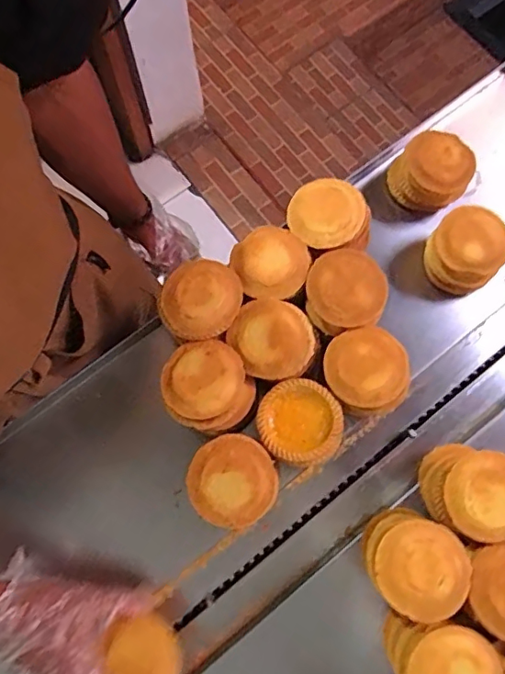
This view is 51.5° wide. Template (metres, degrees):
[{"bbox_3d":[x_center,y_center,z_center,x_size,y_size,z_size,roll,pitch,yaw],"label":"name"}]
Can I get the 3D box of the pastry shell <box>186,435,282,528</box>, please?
[{"bbox_3d":[-0.016,0.121,0.438,0.073,0.016,0.072,31,76,8],"label":"pastry shell"}]

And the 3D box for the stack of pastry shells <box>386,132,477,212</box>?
[{"bbox_3d":[0.190,-0.175,0.556,0.078,0.062,0.065,41,78,10],"label":"stack of pastry shells"}]

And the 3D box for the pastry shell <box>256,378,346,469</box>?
[{"bbox_3d":[0.043,0.074,0.457,0.070,0.014,0.074,0,75,-1],"label":"pastry shell"}]

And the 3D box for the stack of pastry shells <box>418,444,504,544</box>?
[{"bbox_3d":[0.195,0.135,0.464,0.077,0.078,0.079,22,75,5],"label":"stack of pastry shells"}]

